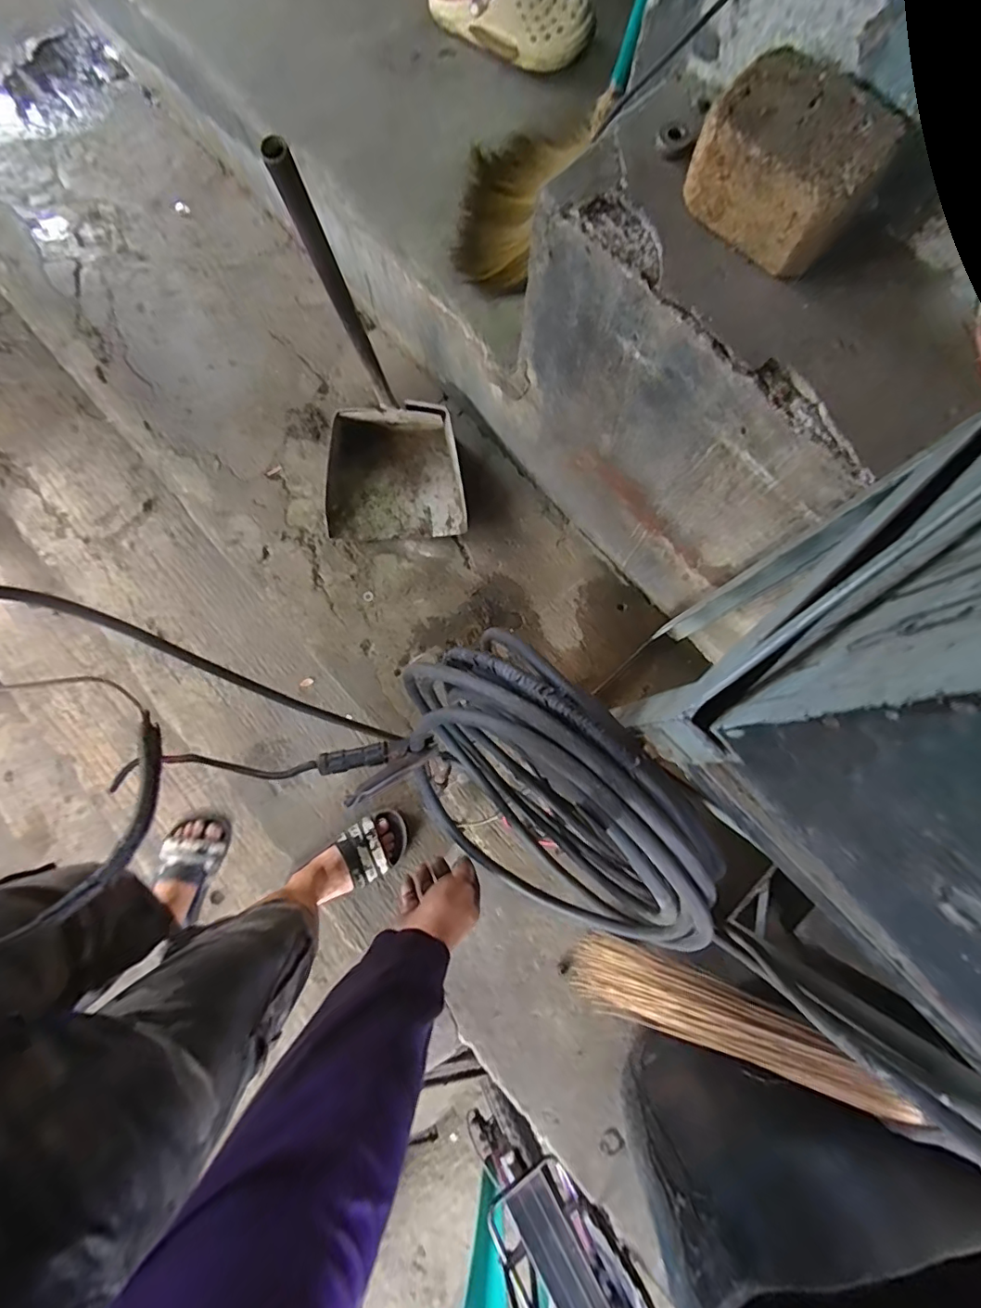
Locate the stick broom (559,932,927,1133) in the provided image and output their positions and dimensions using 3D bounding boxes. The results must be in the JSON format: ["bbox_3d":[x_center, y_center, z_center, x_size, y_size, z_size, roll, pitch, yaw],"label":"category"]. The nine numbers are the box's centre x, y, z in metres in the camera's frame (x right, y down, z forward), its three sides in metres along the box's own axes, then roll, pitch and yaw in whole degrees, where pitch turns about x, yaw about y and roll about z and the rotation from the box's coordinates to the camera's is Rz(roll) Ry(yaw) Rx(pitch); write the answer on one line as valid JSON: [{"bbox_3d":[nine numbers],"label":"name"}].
[{"bbox_3d":[0.284,0.479,0.690,0.047,0.455,0.110,7,77,-37],"label":"stick broom"}]

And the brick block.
[{"bbox_3d":[0.262,-0.435,0.470,0.144,0.089,0.095,42,82,6],"label":"brick block"}]

